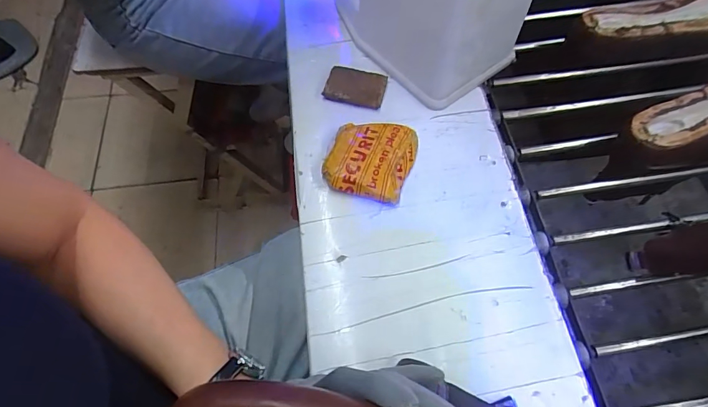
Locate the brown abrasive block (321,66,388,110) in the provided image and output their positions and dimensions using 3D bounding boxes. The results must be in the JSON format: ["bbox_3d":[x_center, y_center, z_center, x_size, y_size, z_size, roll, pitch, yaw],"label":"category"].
[{"bbox_3d":[0.002,-0.142,0.500,0.071,0.009,0.051,15,63,9],"label":"brown abrasive block"}]

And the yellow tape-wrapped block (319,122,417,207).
[{"bbox_3d":[0.018,-0.048,0.450,0.087,0.023,0.087,15,63,9],"label":"yellow tape-wrapped block"}]

